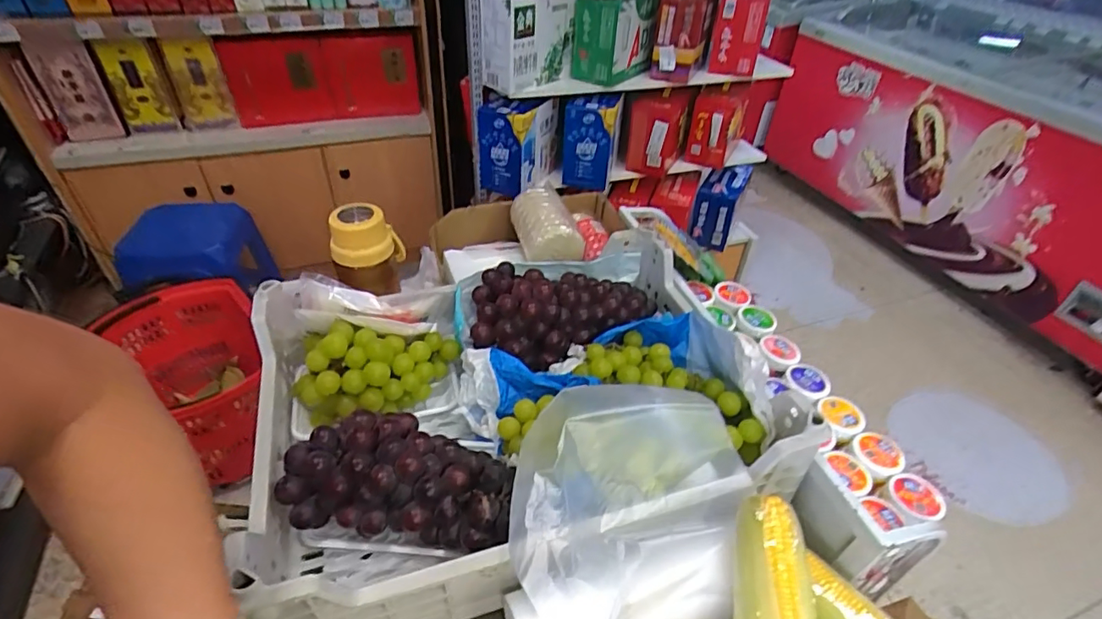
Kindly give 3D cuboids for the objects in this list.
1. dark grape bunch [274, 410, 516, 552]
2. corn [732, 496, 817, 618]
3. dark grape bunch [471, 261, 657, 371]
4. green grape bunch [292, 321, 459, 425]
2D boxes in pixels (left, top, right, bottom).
[{"bbox_3d":[-0.139,0.161,0.519,0.215,0.088,0.107,7,40,6],"label":"dark grape bunch"},{"bbox_3d":[0.184,0.250,0.449,0.056,0.061,0.181,6,65,4],"label":"corn"},{"bbox_3d":[0.024,0.004,0.706,0.249,0.080,0.131,-1,40,-5],"label":"dark grape bunch"},{"bbox_3d":[-0.202,0.067,0.633,0.186,0.079,0.090,-8,41,-12],"label":"green grape bunch"}]

